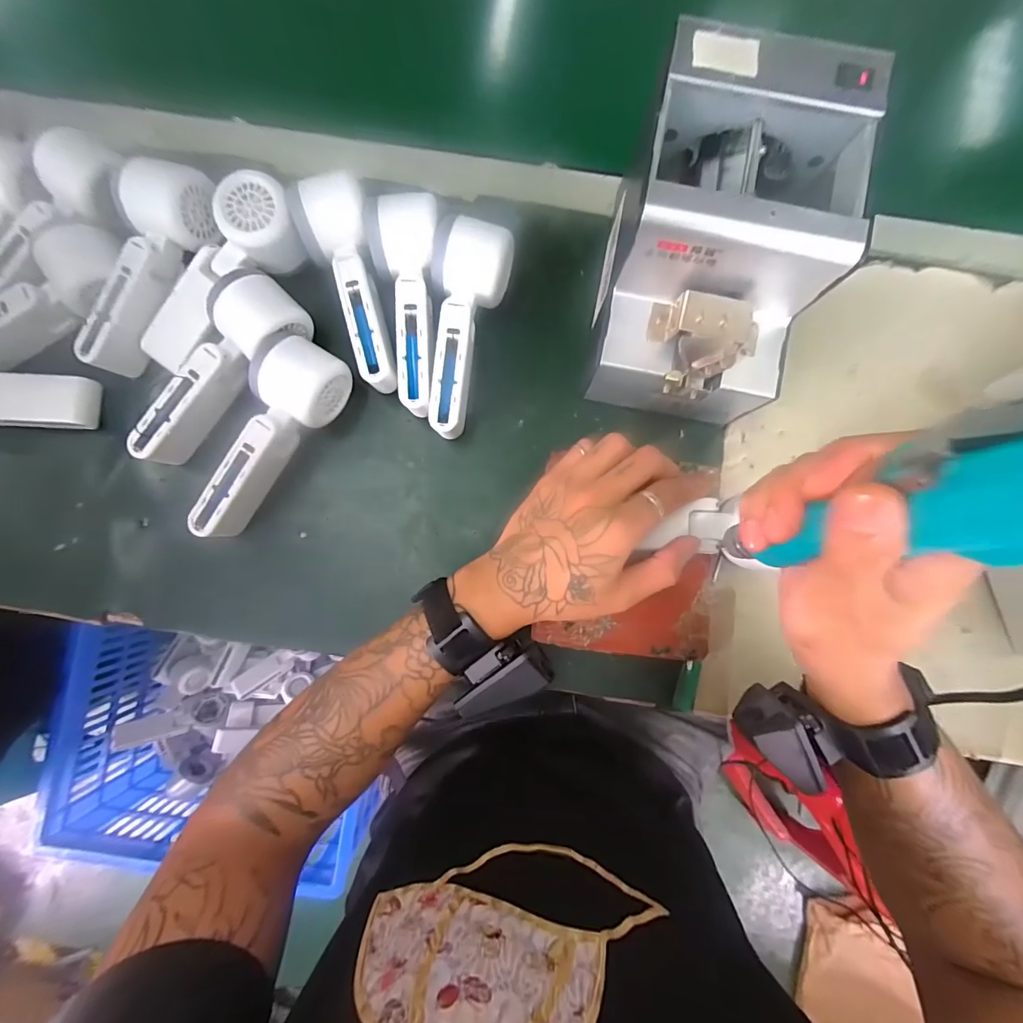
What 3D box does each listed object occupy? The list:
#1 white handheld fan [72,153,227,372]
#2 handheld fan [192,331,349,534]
[{"bbox_3d":[-0.289,-0.191,0.348,0.060,0.048,0.168,29,88,1],"label":"white handheld fan"},{"bbox_3d":[-0.189,-0.054,0.347,0.054,0.054,0.160,29,88,1],"label":"handheld fan"}]

